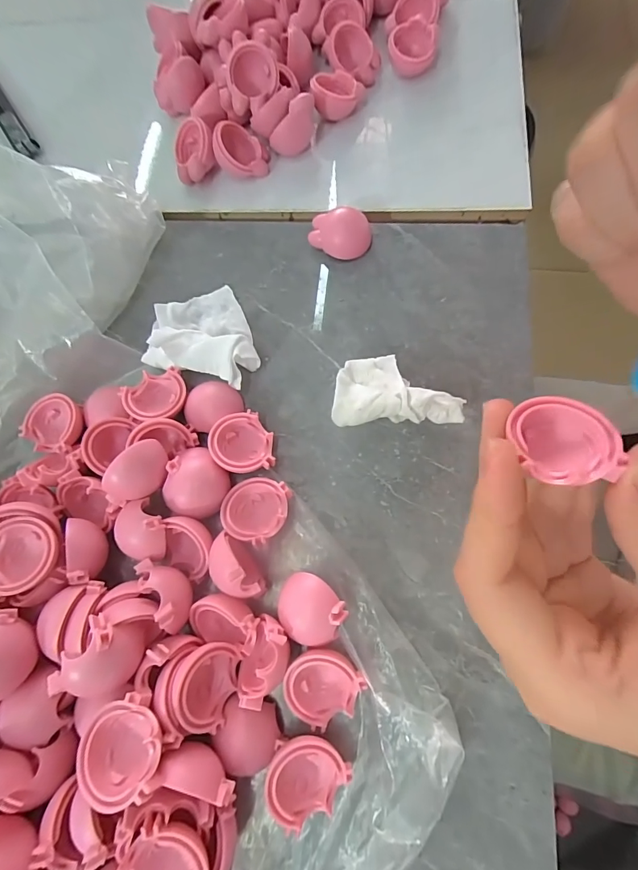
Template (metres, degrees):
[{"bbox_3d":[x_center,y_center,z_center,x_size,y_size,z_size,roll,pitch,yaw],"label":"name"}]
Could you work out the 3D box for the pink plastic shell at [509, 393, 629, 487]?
[{"bbox_3d":[0.073,0.001,0.121,0.028,0.013,0.028,23,74,8],"label":"pink plastic shell"}]

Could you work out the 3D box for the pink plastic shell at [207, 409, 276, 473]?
[{"bbox_3d":[-0.036,0.003,0.189,0.028,0.012,0.030,-2,72,5],"label":"pink plastic shell"}]

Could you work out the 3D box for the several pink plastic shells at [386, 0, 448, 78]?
[{"bbox_3d":[0.061,-0.264,0.256,0.033,0.019,0.073,10,73,8],"label":"several pink plastic shells"}]

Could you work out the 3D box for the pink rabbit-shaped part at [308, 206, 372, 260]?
[{"bbox_3d":[0.012,-0.111,0.223,0.033,0.016,0.023,3,72,6],"label":"pink rabbit-shaped part"}]

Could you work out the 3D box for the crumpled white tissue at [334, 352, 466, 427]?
[{"bbox_3d":[0.037,-0.022,0.193,0.058,0.019,0.034,0,72,5],"label":"crumpled white tissue"}]

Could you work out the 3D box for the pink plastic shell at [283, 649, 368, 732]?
[{"bbox_3d":[0.001,0.099,0.158,0.028,0.016,0.028,0,73,1],"label":"pink plastic shell"}]

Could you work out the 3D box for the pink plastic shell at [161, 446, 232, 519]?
[{"bbox_3d":[-0.055,0.021,0.180,0.027,0.011,0.030,11,73,8],"label":"pink plastic shell"}]

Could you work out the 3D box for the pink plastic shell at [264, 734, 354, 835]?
[{"bbox_3d":[-0.005,0.128,0.149,0.027,0.016,0.028,-2,72,5],"label":"pink plastic shell"}]

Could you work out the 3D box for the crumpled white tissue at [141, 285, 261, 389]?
[{"bbox_3d":[-0.064,-0.050,0.208,0.053,0.018,0.063,-21,71,-2],"label":"crumpled white tissue"}]

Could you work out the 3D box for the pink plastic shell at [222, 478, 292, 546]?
[{"bbox_3d":[-0.029,0.033,0.179,0.028,0.013,0.028,16,74,10],"label":"pink plastic shell"}]

